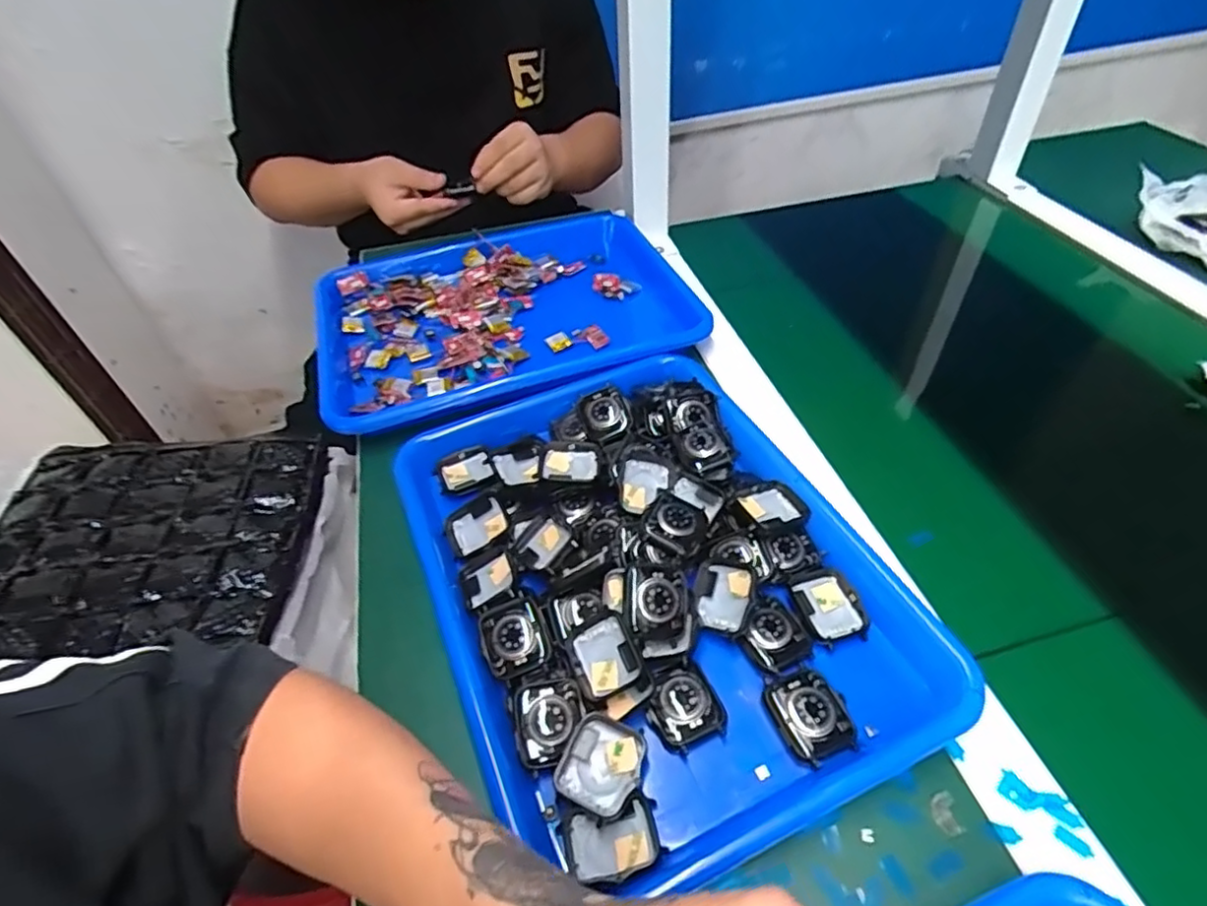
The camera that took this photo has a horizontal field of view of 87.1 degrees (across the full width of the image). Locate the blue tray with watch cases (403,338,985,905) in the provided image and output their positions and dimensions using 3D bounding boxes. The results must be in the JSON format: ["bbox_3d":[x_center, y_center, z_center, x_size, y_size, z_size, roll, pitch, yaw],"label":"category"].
[{"bbox_3d":[0.020,0.065,0.402,0.252,0.040,0.338,-21,48,-14],"label":"blue tray with watch cases"}]

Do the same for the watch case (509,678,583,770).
[{"bbox_3d":[-0.029,0.139,0.330,0.036,0.008,0.039,-14,46,-9],"label":"watch case"}]

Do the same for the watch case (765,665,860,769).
[{"bbox_3d":[0.109,0.136,0.332,0.037,0.010,0.044,-16,47,-11],"label":"watch case"}]

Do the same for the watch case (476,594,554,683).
[{"bbox_3d":[-0.051,0.105,0.360,0.037,0.014,0.042,-20,47,-14],"label":"watch case"}]

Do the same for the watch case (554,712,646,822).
[{"bbox_3d":[-0.001,0.156,0.317,0.038,0.009,0.042,19,50,22],"label":"watch case"}]

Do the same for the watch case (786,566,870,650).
[{"bbox_3d":[0.134,0.090,0.380,0.036,0.015,0.045,-13,46,-7],"label":"watch case"}]

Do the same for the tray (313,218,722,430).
[{"bbox_3d":[-0.097,-0.142,0.615,0.354,0.036,0.276,-16,47,-10],"label":"tray"}]

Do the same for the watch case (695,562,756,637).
[{"bbox_3d":[0.071,0.084,0.372,0.035,0.014,0.042,-3,57,27],"label":"watch case"}]

